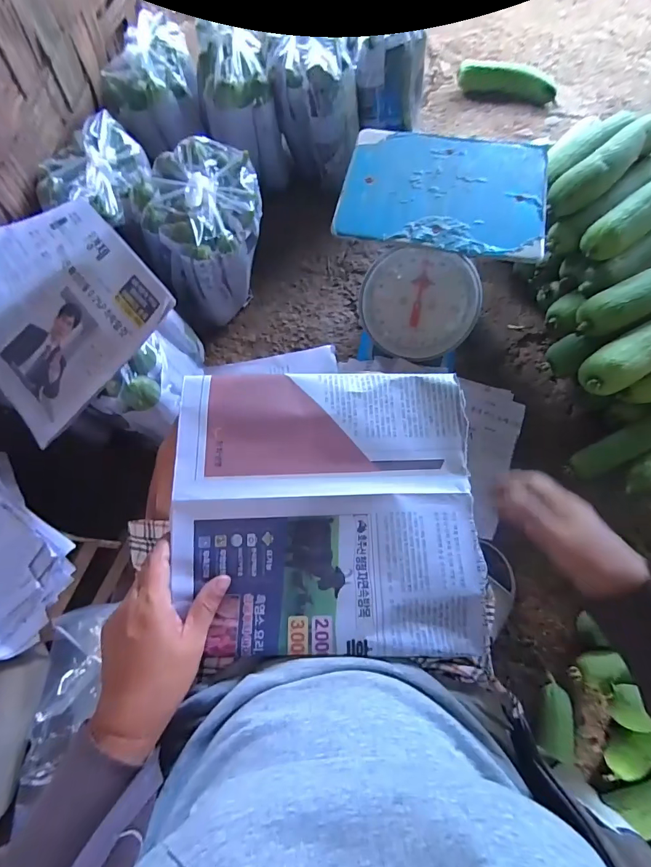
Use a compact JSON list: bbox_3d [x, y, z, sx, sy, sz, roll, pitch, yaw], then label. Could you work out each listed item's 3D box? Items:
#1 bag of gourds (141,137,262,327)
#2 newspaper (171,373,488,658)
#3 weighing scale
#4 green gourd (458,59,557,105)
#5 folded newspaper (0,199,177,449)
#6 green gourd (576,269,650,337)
[{"bbox_3d":[-0.225,-0.383,0.781,0.208,0.219,0.238,-11,70,-5],"label":"bag of gourds"},{"bbox_3d":[0.003,0.062,0.362,0.267,0.030,0.250,-2,69,-1],"label":"newspaper"},{"bbox_3d":[0.175,-0.311,0.722,0.290,0.277,0.259,12,70,4],"label":"weighing scale"},{"bbox_3d":[0.496,-0.965,1.091,0.268,0.072,0.073,22,71,8],"label":"green gourd"},{"bbox_3d":[-0.411,-0.209,0.576,0.258,0.085,0.375,-37,74,-13],"label":"folded newspaper"},{"bbox_3d":[0.534,-0.236,0.654,0.252,0.052,0.067,-26,72,-10],"label":"green gourd"}]

